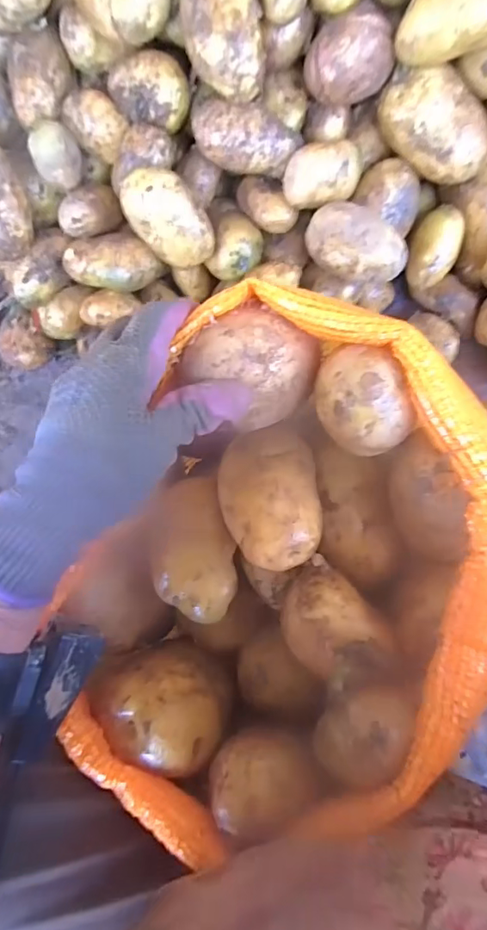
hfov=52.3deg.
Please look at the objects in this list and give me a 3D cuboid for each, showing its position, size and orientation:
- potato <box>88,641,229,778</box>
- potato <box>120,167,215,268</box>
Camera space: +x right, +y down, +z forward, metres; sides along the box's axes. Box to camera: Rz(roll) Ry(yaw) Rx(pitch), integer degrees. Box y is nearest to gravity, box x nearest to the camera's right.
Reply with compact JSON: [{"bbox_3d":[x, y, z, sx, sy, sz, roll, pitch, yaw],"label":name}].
[{"bbox_3d":[-0.052,0.152,0.319,0.058,0.062,0.079,-37,82,5],"label":"potato"},{"bbox_3d":[-0.081,-0.271,0.540,0.068,0.060,0.105,-32,125,15],"label":"potato"}]

